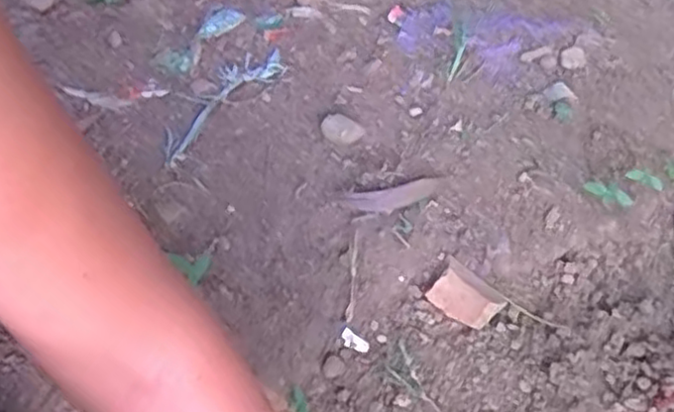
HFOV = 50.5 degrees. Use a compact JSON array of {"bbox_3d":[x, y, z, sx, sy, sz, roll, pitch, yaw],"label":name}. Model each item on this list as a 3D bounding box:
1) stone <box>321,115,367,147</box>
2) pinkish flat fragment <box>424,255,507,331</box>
[{"bbox_3d":[0.004,-0.071,0.677,0.037,0.017,0.027,36,67,26],"label":"stone"},{"bbox_3d":[0.100,0.071,0.565,0.042,0.012,0.056,-42,62,-19],"label":"pinkish flat fragment"}]

